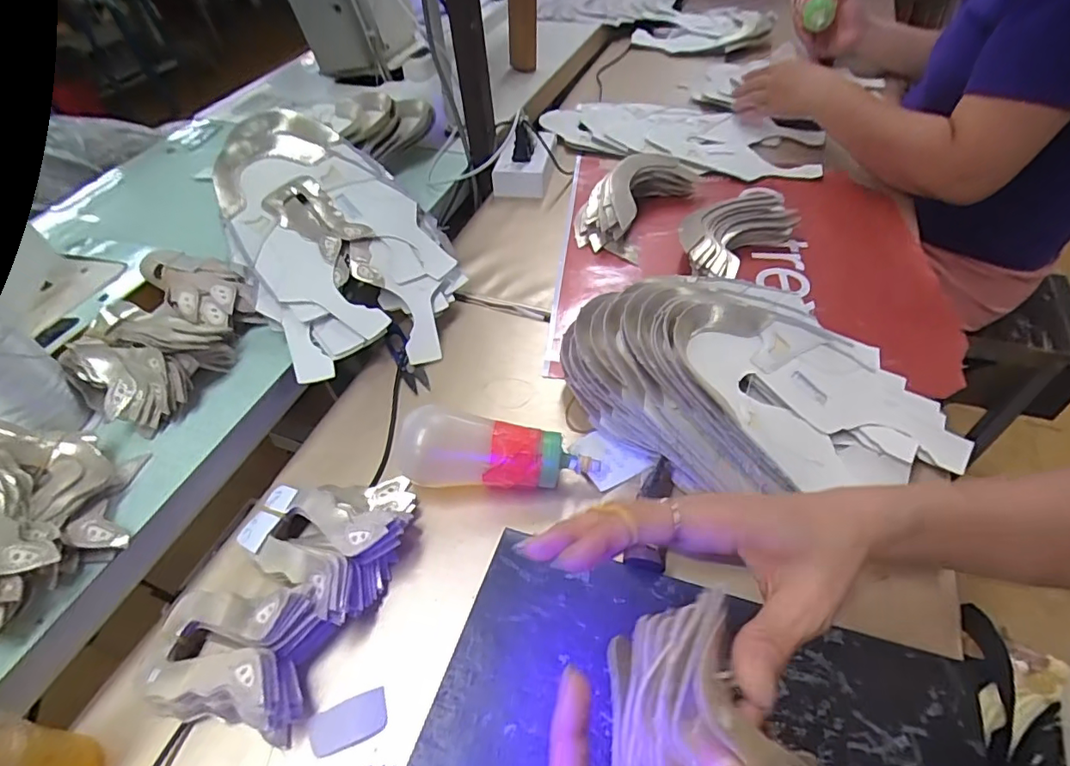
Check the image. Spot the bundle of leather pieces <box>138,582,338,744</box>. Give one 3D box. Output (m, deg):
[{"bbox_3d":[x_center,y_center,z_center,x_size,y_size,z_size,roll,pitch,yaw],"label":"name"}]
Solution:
[{"bbox_3d":[-0.201,0.175,0.353,0.115,0.056,0.078,7,49,9],"label":"bundle of leather pieces"}]

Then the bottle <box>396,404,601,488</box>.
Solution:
[{"bbox_3d":[-0.031,0.060,0.442,0.156,0.057,0.058,5,49,9],"label":"bottle"}]

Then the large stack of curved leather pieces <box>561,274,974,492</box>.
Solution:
[{"bbox_3d":[0.186,-0.004,0.462,0.294,0.097,0.203,-10,48,-6],"label":"large stack of curved leather pieces"}]

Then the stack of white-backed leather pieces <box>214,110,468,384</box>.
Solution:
[{"bbox_3d":[-0.206,-0.154,0.583,0.203,0.049,0.318,-20,75,-22],"label":"stack of white-backed leather pieces"}]

